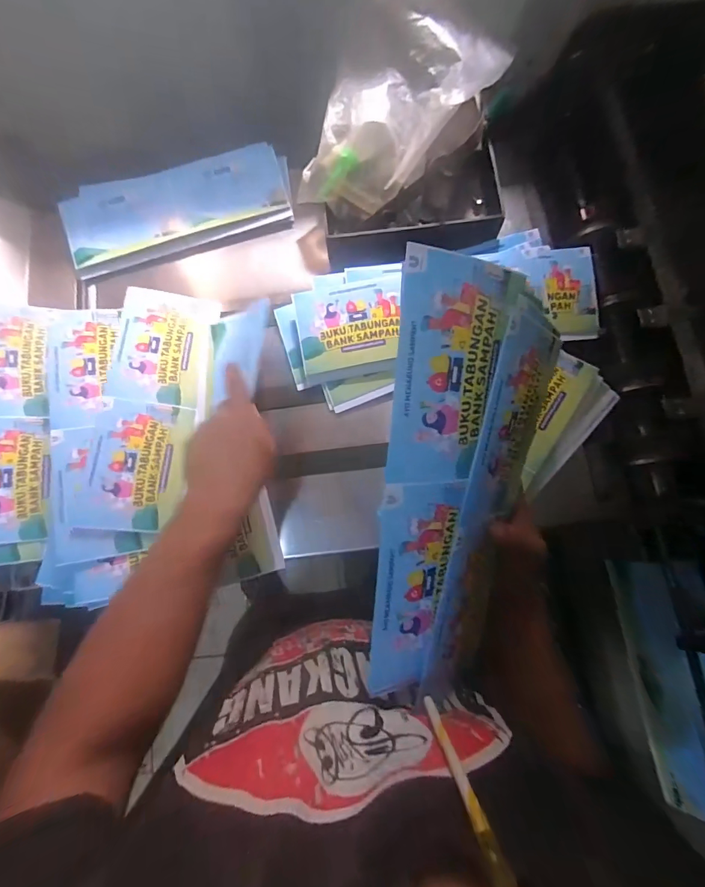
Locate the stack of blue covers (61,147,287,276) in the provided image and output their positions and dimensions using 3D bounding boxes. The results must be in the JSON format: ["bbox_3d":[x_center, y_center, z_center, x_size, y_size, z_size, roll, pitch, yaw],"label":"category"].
[{"bbox_3d":[-0.245,-0.333,0.585,0.313,0.021,0.133,-14,78,-2],"label":"stack of blue covers"}]

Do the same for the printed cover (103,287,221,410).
[{"bbox_3d":[-0.241,-0.124,0.530,0.111,0.007,0.155,7,75,-15],"label":"printed cover"}]

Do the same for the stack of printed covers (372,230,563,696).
[{"bbox_3d":[0.089,0.041,0.320,0.159,0.050,0.334,2,99,-25],"label":"stack of printed covers"}]

